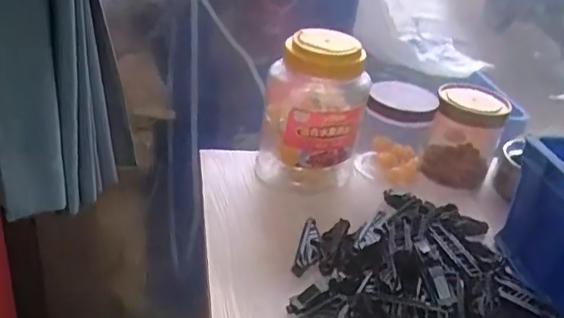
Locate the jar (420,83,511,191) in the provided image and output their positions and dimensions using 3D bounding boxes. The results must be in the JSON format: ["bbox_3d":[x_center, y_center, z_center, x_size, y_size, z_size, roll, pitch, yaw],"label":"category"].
[{"bbox_3d":[0.224,-0.026,0.694,0.084,0.117,0.077,16,31,16],"label":"jar"}]

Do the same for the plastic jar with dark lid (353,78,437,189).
[{"bbox_3d":[0.134,-0.030,0.673,0.076,0.109,0.087,14,30,11],"label":"plastic jar with dark lid"}]

